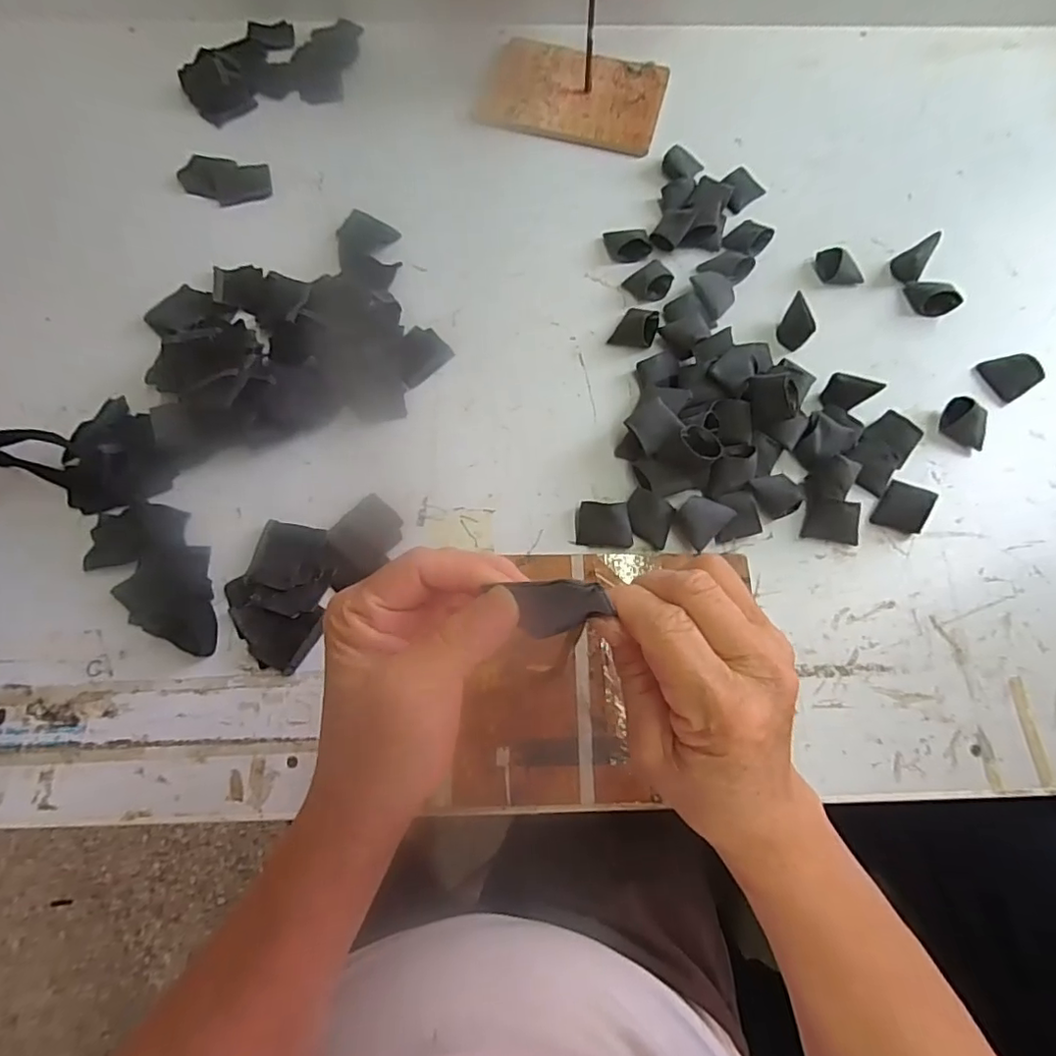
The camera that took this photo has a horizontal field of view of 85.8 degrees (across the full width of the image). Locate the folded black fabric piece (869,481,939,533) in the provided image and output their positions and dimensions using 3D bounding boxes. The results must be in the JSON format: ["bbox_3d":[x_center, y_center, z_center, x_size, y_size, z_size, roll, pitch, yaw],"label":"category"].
[{"bbox_3d":[0.312,-0.020,0.469,0.033,0.021,0.042,28,73,9],"label":"folded black fabric piece"}]

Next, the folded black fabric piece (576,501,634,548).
[{"bbox_3d":[0.062,-0.002,0.458,0.043,0.019,0.033,4,71,1],"label":"folded black fabric piece"}]

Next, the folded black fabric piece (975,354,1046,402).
[{"bbox_3d":[0.439,-0.141,0.513,0.036,0.021,0.041,-28,74,-10],"label":"folded black fabric piece"}]

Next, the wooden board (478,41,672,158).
[{"bbox_3d":[0.053,-0.486,0.635,0.191,0.010,0.138,16,72,5],"label":"wooden board"}]

